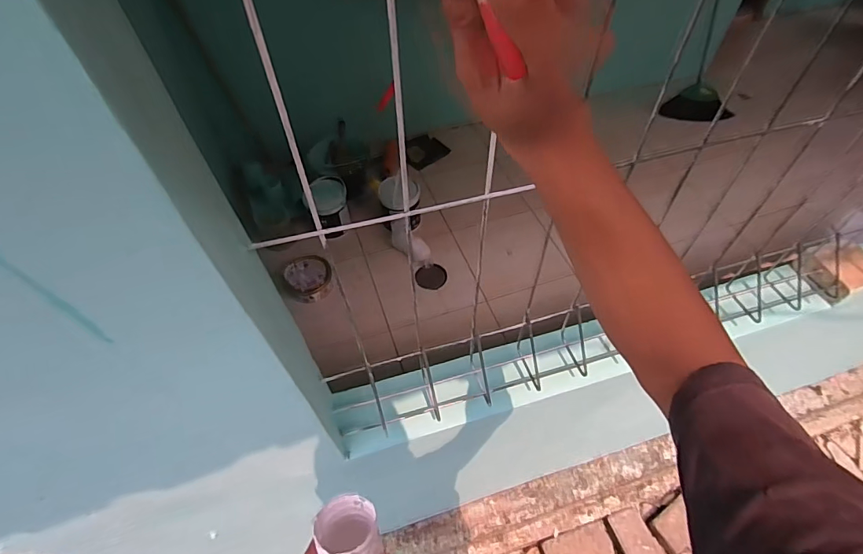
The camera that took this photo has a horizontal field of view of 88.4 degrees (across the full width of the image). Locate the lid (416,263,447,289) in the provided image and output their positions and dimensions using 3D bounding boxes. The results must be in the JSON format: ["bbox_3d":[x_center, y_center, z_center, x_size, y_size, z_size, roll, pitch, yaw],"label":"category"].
[{"bbox_3d":[0.000,0.002,1.993,0.136,0.013,0.120,-10,62,0],"label":"lid"}]

